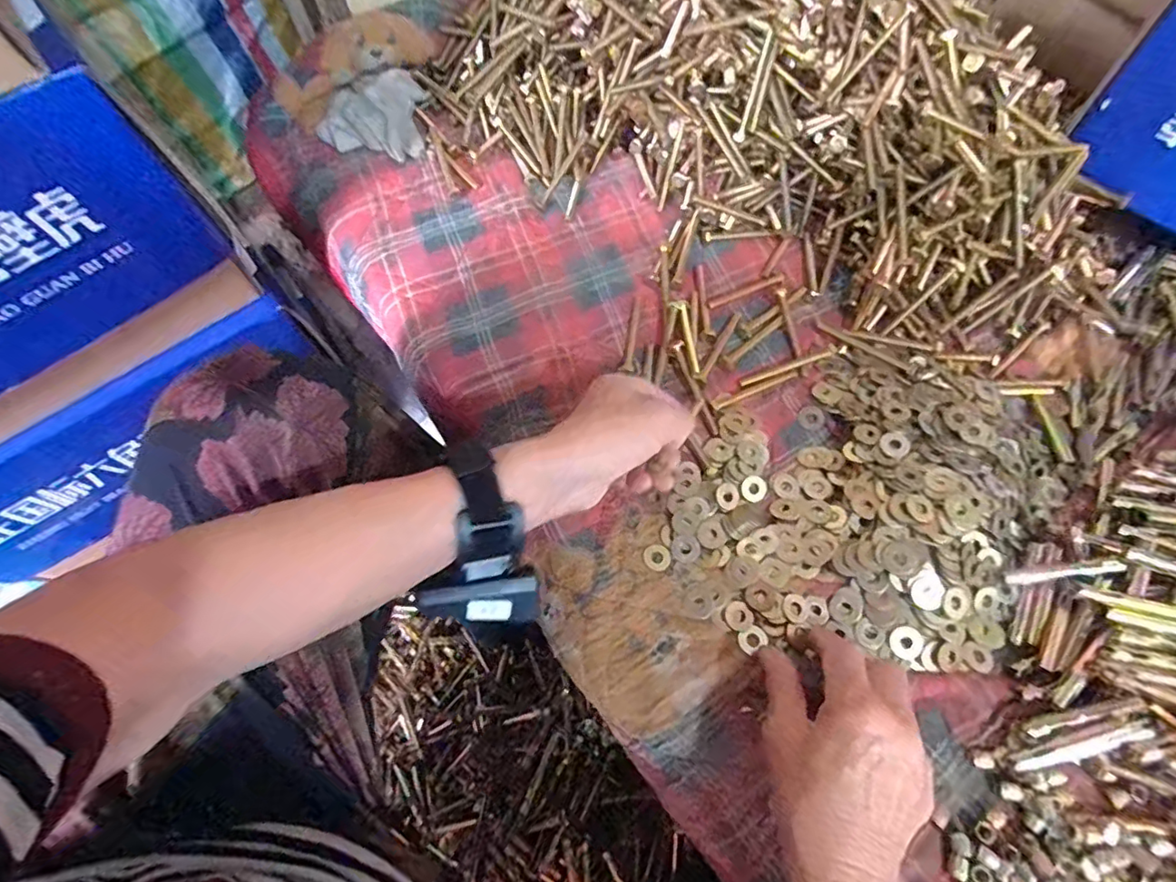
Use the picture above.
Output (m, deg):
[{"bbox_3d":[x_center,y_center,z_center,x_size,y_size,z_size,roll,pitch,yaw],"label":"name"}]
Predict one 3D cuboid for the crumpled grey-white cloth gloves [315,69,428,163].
[{"bbox_3d":[-0.214,-0.334,0.573,0.117,0.038,0.096,16,67,8],"label":"crumpled grey-white cloth gloves"}]

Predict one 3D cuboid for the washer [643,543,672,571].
[{"bbox_3d":[0.049,0.082,0.399,0.019,0.004,0.019,0,66,1],"label":"washer"}]

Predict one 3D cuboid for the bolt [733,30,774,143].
[{"bbox_3d":[0.146,-0.311,0.498,0.009,0.084,0.010,19,37,9],"label":"bolt"}]

